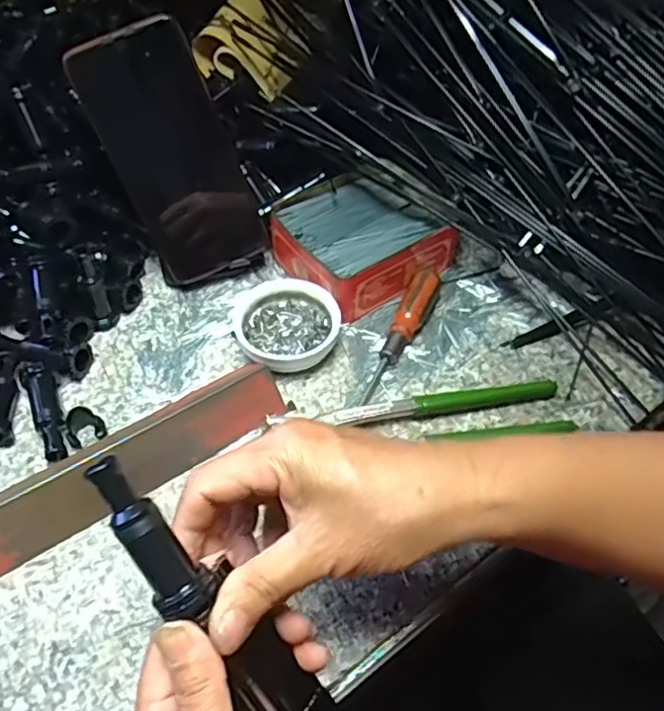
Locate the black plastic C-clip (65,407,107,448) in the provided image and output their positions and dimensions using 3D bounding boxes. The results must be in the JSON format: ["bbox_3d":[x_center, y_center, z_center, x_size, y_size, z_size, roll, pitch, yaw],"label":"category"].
[{"bbox_3d":[-0.154,0.044,0.380,0.022,0.020,0.015,-24,56,-18],"label":"black plastic C-clip"}]

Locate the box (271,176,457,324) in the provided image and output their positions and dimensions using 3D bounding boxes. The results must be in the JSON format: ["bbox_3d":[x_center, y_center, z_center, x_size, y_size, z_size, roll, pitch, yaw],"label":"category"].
[{"bbox_3d":[0.020,-0.090,0.472,0.114,0.038,0.106,-29,58,-21],"label":"box"}]

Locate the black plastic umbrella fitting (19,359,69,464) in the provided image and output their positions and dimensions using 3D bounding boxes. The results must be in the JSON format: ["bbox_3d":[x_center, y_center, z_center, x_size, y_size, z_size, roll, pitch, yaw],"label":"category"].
[{"bbox_3d":[-0.181,0.034,0.388,0.018,0.017,0.068,-20,55,-15],"label":"black plastic umbrella fitting"}]

